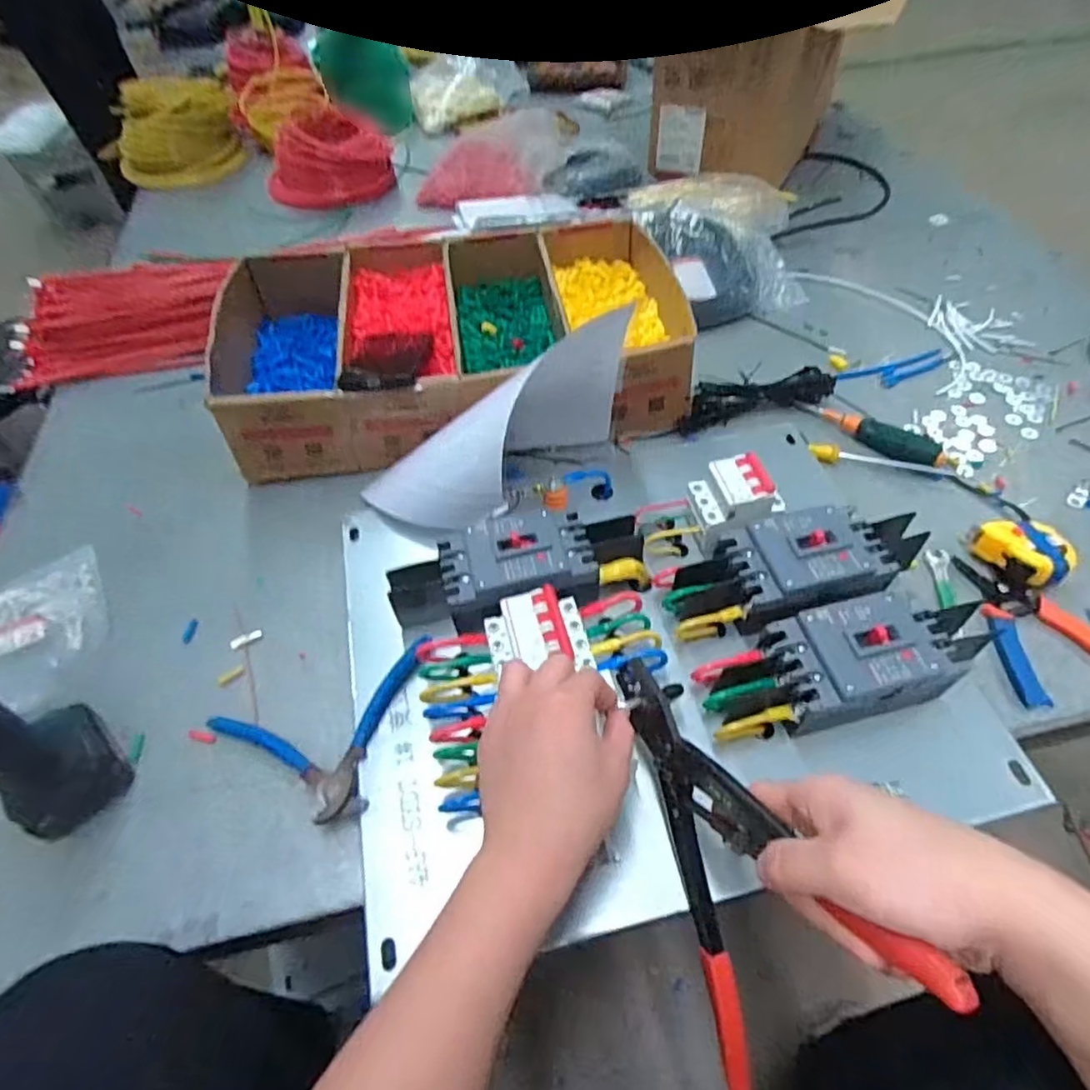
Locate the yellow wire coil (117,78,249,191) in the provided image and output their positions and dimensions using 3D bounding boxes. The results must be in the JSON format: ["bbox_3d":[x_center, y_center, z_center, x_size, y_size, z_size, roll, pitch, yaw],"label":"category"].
[{"bbox_3d":[-0.727,-0.811,1.281,0.238,0.150,0.173,-24,55,-16],"label":"yellow wire coil"}]

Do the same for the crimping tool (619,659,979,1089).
[{"bbox_3d":[0.117,0.174,0.405,0.067,0.206,0.241,-12,50,-6],"label":"crimping tool"}]

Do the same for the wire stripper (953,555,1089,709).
[{"bbox_3d":[0.447,0.071,0.581,0.107,0.016,0.152,-4,50,0],"label":"wire stripper"}]

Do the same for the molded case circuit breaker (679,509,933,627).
[{"bbox_3d":[0.221,0.023,0.560,0.235,0.072,0.087,-14,53,-9],"label":"molded case circuit breaker"}]

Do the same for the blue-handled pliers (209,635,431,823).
[{"bbox_3d":[-0.173,0.154,0.508,0.188,0.030,0.121,-13,53,-9],"label":"blue-handled pliers"}]

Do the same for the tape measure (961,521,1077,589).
[{"bbox_3d":[0.453,0.007,0.612,0.071,0.035,0.076,-14,51,-8],"label":"tape measure"}]

